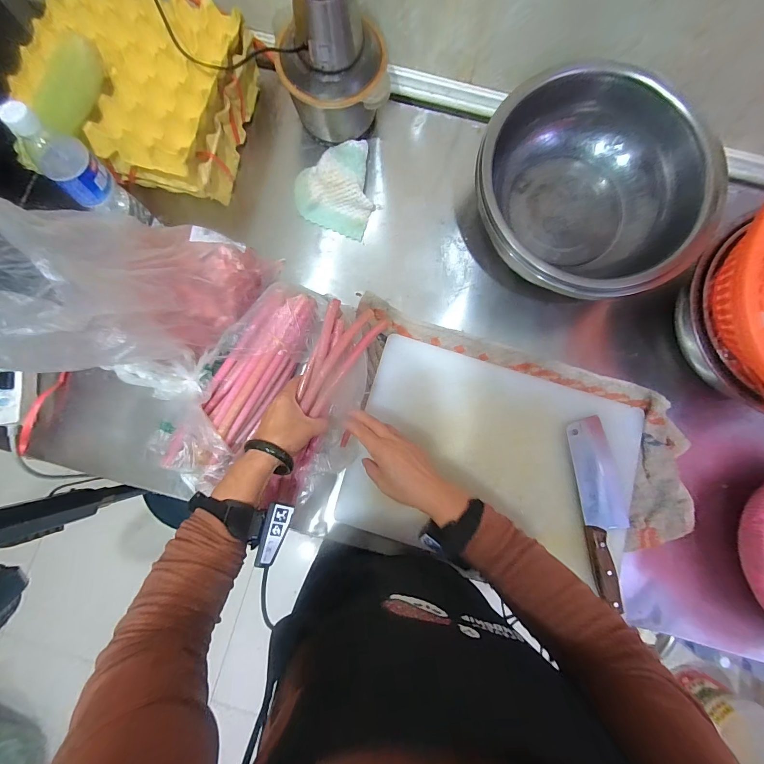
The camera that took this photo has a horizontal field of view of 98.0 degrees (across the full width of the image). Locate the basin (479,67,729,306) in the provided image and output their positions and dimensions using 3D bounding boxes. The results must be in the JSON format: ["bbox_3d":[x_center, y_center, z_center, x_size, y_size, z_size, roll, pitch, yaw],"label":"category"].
[{"bbox_3d":[0.317,-0.287,0.538,0.349,0.160,0.292,9,82,1],"label":"basin"}]

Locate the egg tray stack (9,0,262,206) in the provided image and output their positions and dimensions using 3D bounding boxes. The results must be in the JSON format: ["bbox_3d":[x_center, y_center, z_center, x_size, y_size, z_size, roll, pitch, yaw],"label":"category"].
[{"bbox_3d":[-0.390,-0.473,0.550,0.296,0.128,0.280,11,82,1],"label":"egg tray stack"}]

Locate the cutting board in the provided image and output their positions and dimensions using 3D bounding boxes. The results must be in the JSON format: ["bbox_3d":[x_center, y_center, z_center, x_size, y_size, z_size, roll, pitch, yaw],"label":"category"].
[{"bbox_3d":[0.185,0.127,0.535,0.450,0.027,0.324,16,82,2],"label":"cutting board"}]

